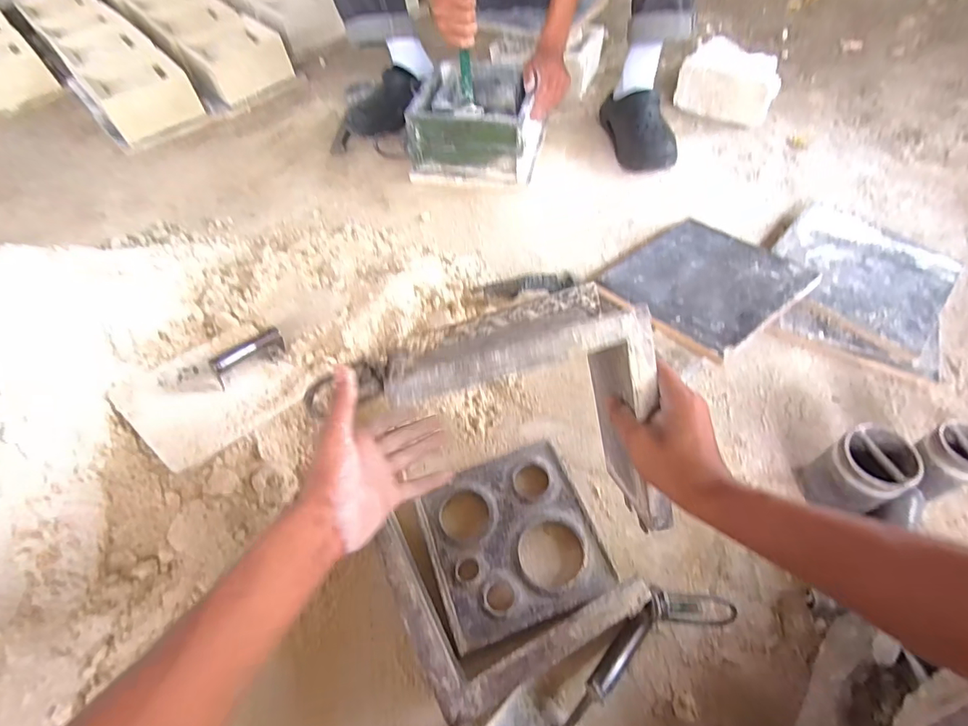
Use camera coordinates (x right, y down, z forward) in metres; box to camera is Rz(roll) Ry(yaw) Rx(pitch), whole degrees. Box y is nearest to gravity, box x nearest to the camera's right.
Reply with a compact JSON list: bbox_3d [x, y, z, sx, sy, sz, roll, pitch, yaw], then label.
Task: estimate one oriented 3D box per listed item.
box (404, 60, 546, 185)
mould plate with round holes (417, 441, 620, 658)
[{"bbox_3d":[-0.010,-0.483,0.972,0.236,0.123,0.226,9,58,10],"label":"box"},{"bbox_3d":[0.032,0.215,0.600,0.199,0.024,0.193,-21,58,-10],"label":"mould plate with round holes"}]

